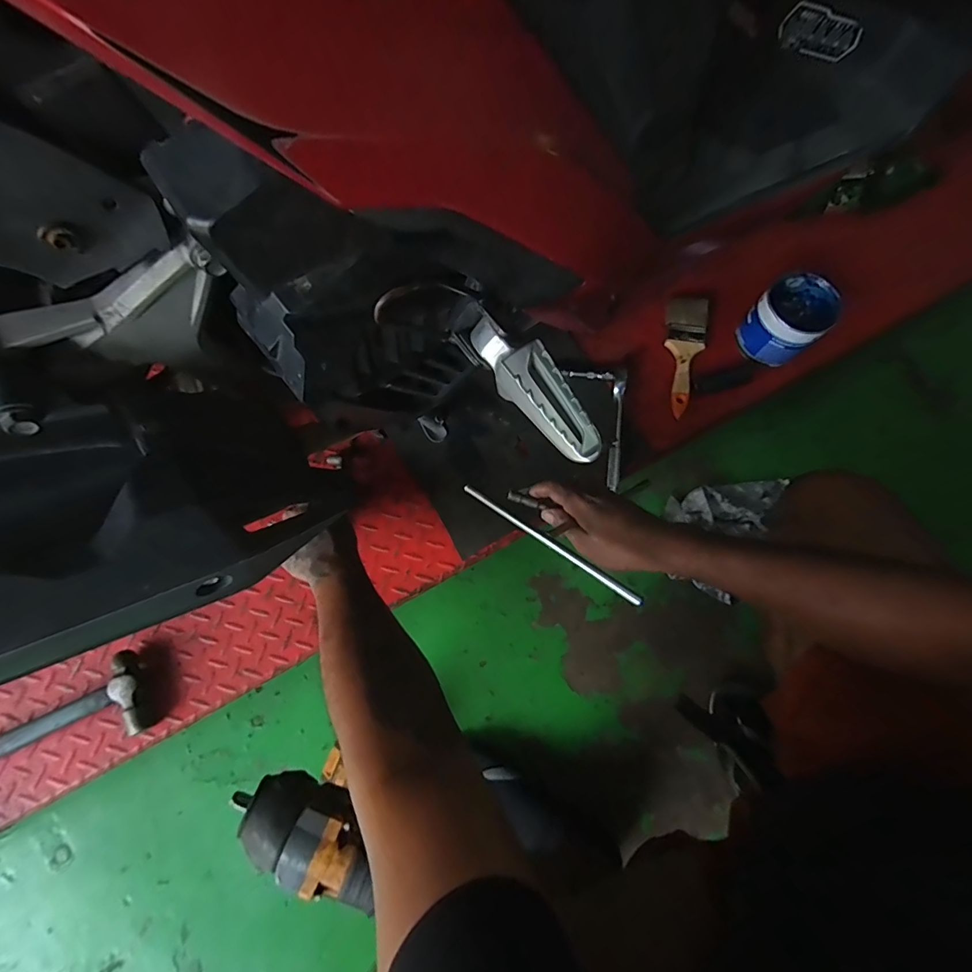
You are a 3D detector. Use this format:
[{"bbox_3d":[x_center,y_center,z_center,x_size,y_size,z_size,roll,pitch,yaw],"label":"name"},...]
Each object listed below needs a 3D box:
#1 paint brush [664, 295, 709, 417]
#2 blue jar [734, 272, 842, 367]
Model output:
[{"bbox_3d":[0.305,-0.200,0.689,0.057,0.024,0.195,7,73,1],"label":"paint brush"},{"bbox_3d":[0.443,-0.243,0.668,0.103,0.083,0.095,0,73,-1],"label":"blue jar"}]

